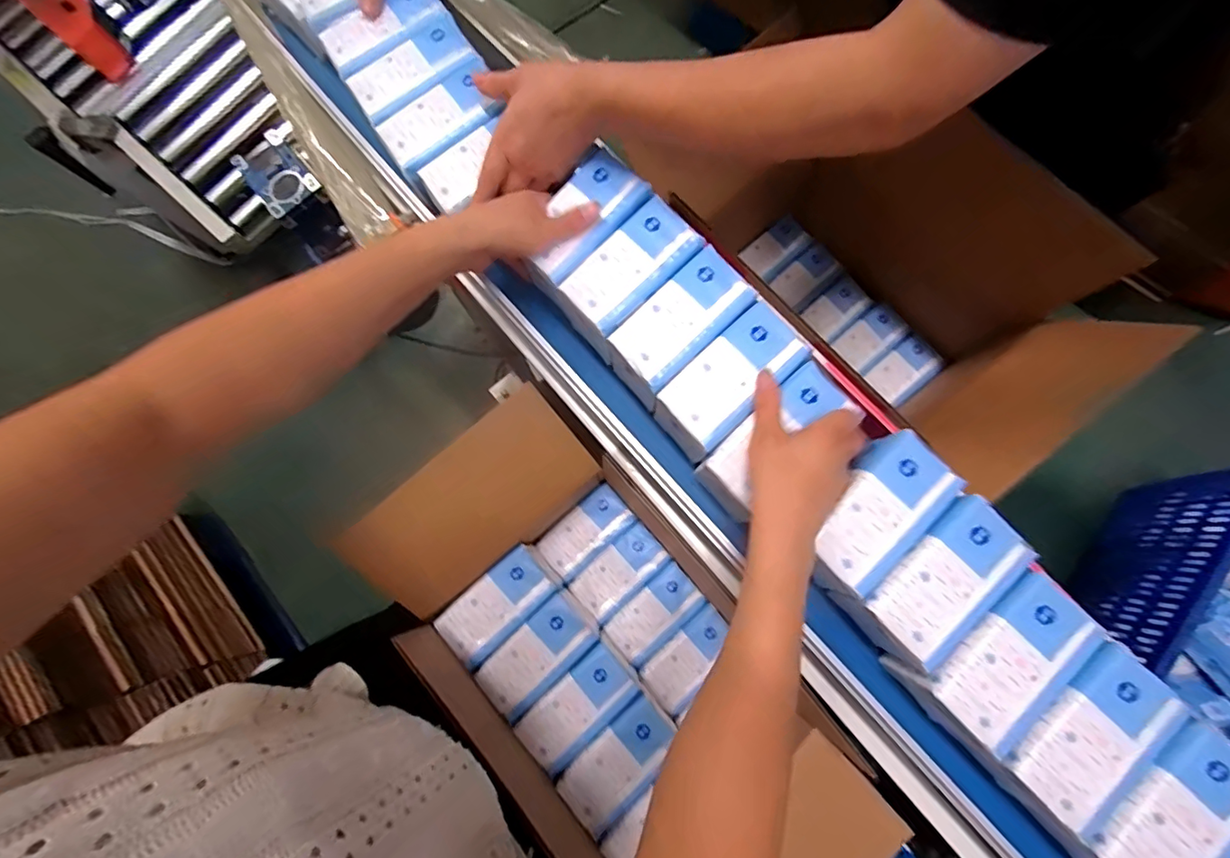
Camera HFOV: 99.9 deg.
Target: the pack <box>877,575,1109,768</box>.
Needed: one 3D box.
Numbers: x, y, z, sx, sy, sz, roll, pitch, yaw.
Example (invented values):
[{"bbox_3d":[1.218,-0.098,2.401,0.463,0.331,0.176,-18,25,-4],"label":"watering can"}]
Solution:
[{"bbox_3d":[0.287,0.177,0.399,0.123,0.082,0.072,-43,79,-8],"label":"pack"}]

